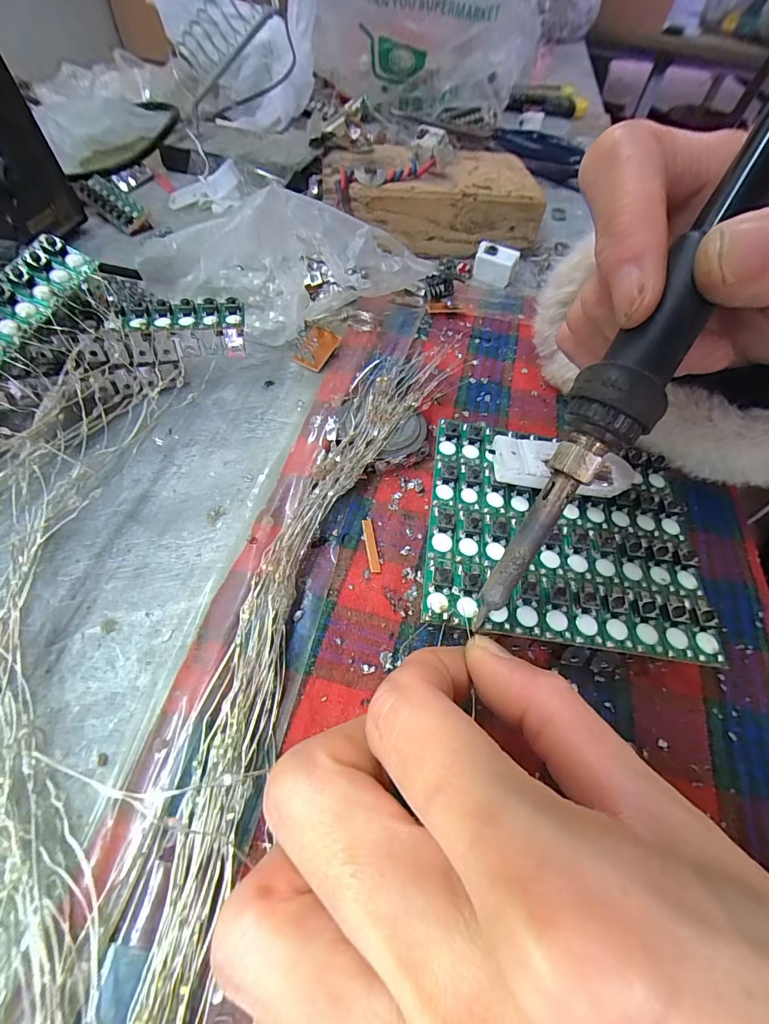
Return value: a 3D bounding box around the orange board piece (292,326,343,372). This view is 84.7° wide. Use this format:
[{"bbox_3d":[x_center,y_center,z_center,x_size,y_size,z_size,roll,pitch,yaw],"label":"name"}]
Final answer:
[{"bbox_3d":[-0.035,-0.085,0.218,0.014,0.008,0.022,35,88,-15],"label":"orange board piece"}]

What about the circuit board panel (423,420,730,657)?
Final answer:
[{"bbox_3d":[0.064,0.003,0.151,0.094,0.010,0.086,9,56,2],"label":"circuit board panel"}]

